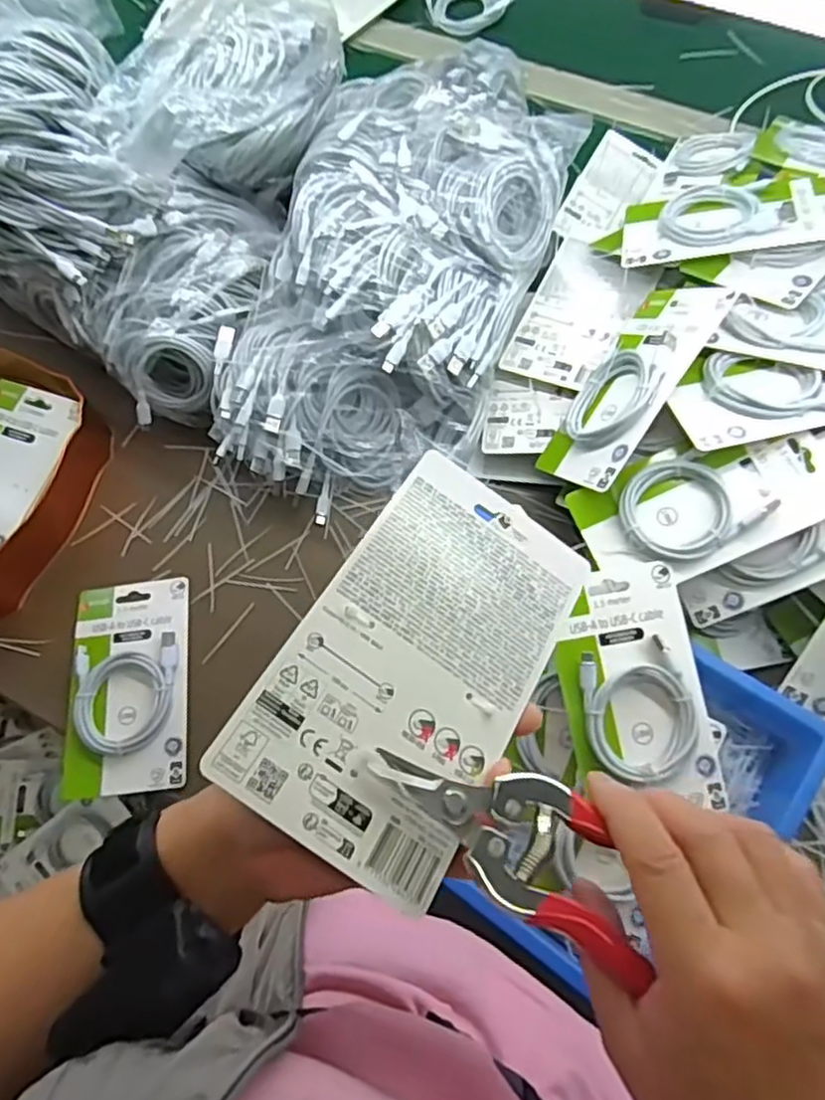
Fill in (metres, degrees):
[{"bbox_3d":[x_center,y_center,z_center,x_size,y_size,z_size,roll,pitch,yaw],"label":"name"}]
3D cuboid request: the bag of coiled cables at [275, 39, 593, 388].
[{"bbox_3d":[0.003,-0.298,0.585,0.222,0.077,0.279,23,73,12],"label":"bag of coiled cables"}]

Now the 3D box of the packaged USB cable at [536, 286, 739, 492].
[{"bbox_3d":[0.170,-0.136,0.546,0.020,0.097,0.180,33,94,-30],"label":"packaged USB cable"}]

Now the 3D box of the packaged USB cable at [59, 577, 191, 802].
[{"bbox_3d":[-0.242,0.113,0.585,0.102,0.009,0.179,-7,69,1],"label":"packaged USB cable"}]

